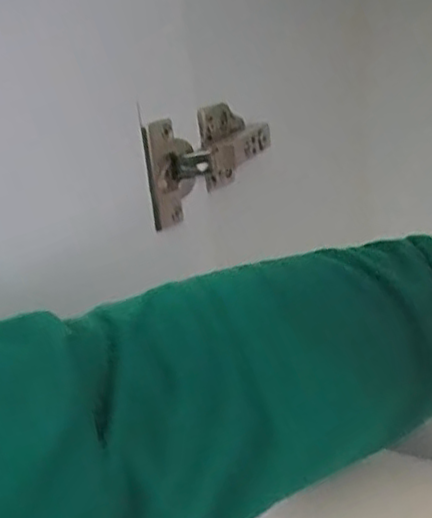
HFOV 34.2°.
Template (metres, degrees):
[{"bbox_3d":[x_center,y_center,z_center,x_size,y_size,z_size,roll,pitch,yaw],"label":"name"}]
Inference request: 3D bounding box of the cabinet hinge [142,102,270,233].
[{"bbox_3d":[-0.006,-0.065,0.444,0.027,0.058,0.129,8,24,33],"label":"cabinet hinge"}]

